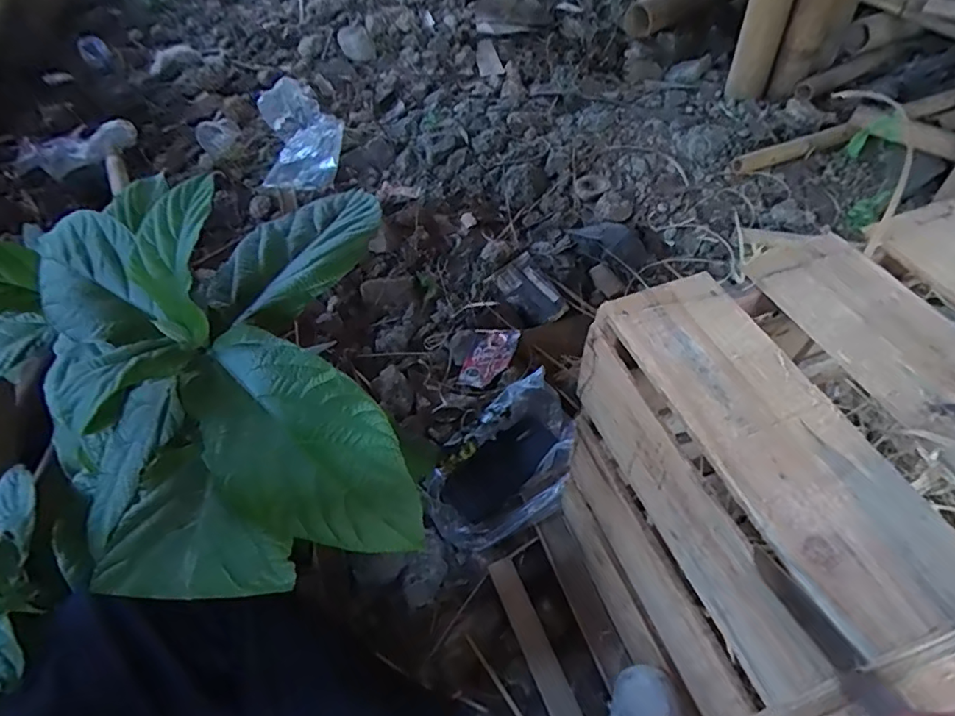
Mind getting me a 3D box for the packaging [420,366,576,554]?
[{"bbox_3d":[0.044,0.136,0.713,0.162,0.075,0.235,36,62,27],"label":"packaging"}]

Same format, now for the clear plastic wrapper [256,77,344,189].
[{"bbox_3d":[-0.395,-0.513,1.217,0.176,0.082,0.399,-10,53,-4],"label":"clear plastic wrapper"}]

